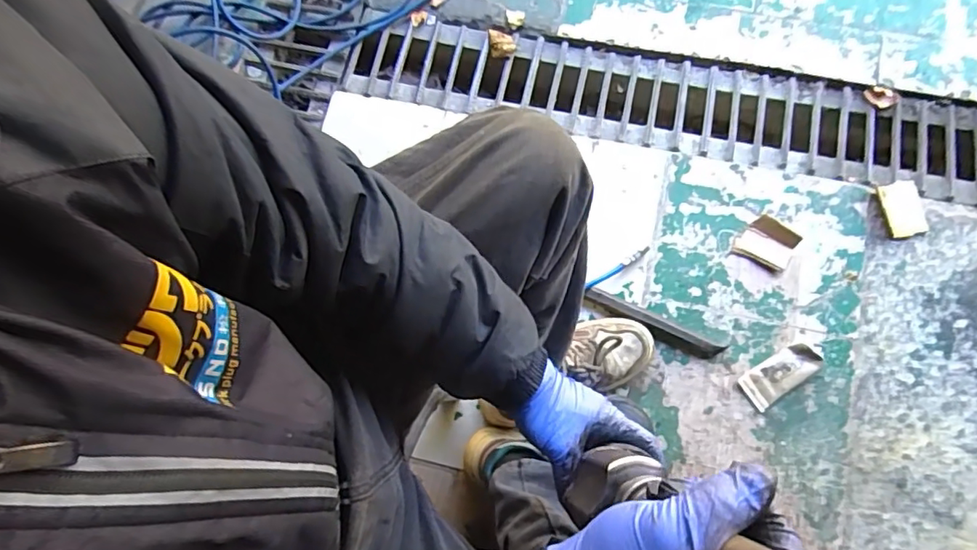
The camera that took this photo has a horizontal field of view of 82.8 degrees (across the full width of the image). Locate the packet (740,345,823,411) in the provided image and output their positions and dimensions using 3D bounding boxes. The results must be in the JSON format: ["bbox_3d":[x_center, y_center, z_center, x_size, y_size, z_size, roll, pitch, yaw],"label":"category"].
[{"bbox_3d":[0.465,0.160,0.891,0.123,0.034,0.057,-37,80,-7],"label":"packet"}]

